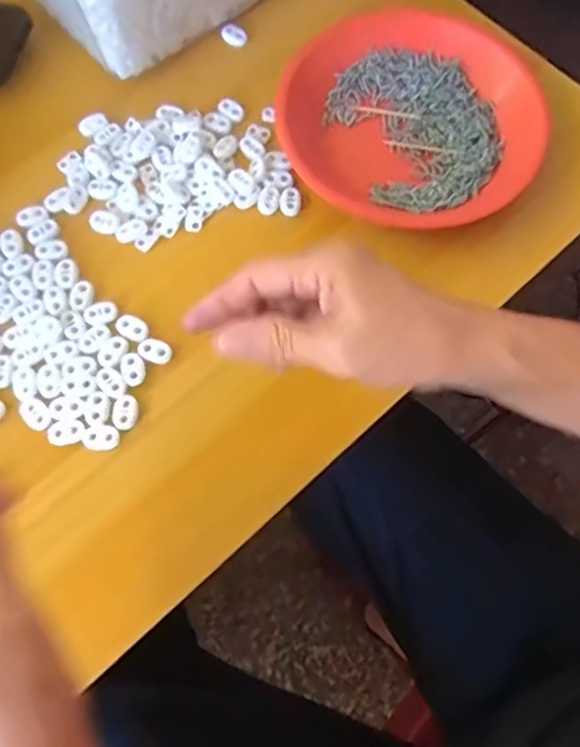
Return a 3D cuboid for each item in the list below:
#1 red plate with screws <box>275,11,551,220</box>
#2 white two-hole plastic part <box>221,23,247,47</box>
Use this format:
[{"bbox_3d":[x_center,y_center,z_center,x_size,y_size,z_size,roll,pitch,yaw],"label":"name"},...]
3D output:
[{"bbox_3d":[0.091,-0.197,0.454,0.190,0.025,0.174,0,70,0],"label":"red plate with screws"},{"bbox_3d":[-0.047,-0.282,0.498,0.024,0.008,0.013,36,74,11],"label":"white two-hole plastic part"}]

